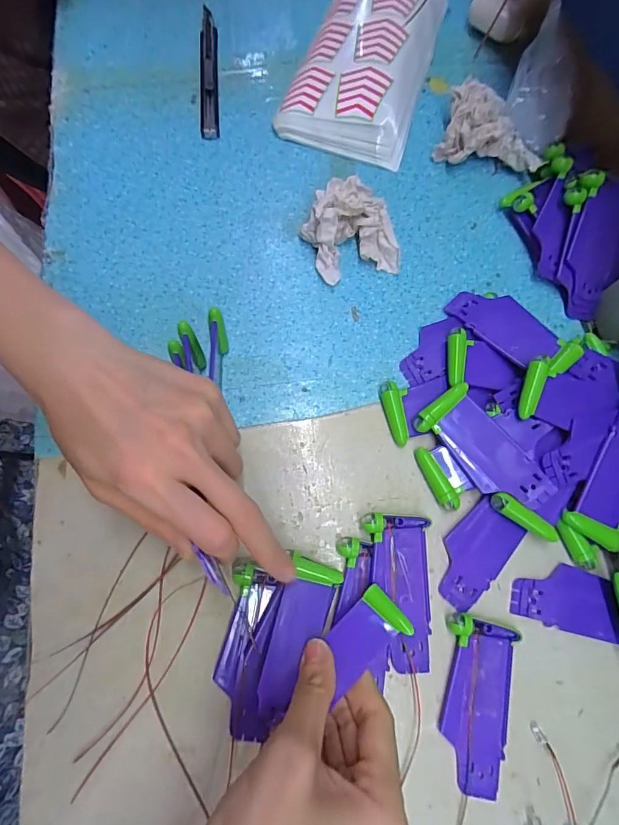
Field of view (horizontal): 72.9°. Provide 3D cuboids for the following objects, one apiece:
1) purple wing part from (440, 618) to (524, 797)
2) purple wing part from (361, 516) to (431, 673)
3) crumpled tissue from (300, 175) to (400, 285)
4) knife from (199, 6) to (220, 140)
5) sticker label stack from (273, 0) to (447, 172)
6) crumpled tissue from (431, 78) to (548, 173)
[{"bbox_3d":[0.097,0.168,0.242,0.040,0.008,0.089,11,74,1],"label":"purple wing part"},{"bbox_3d":[0.054,0.109,0.255,0.040,0.013,0.088,2,74,-1],"label":"purple wing part"},{"bbox_3d":[0.029,-0.137,0.309,0.061,0.039,0.068,-23,76,-8],"label":"crumpled tissue"},{"bbox_3d":[-0.089,-0.304,0.369,0.016,0.009,0.148,-4,74,-3],"label":"knife"},{"bbox_3d":[0.056,-0.330,0.368,0.105,0.034,0.226,16,74,3],"label":"sticker label stack"},{"bbox_3d":[0.150,-0.227,0.342,0.084,0.040,0.047,18,74,3],"label":"crumpled tissue"}]

